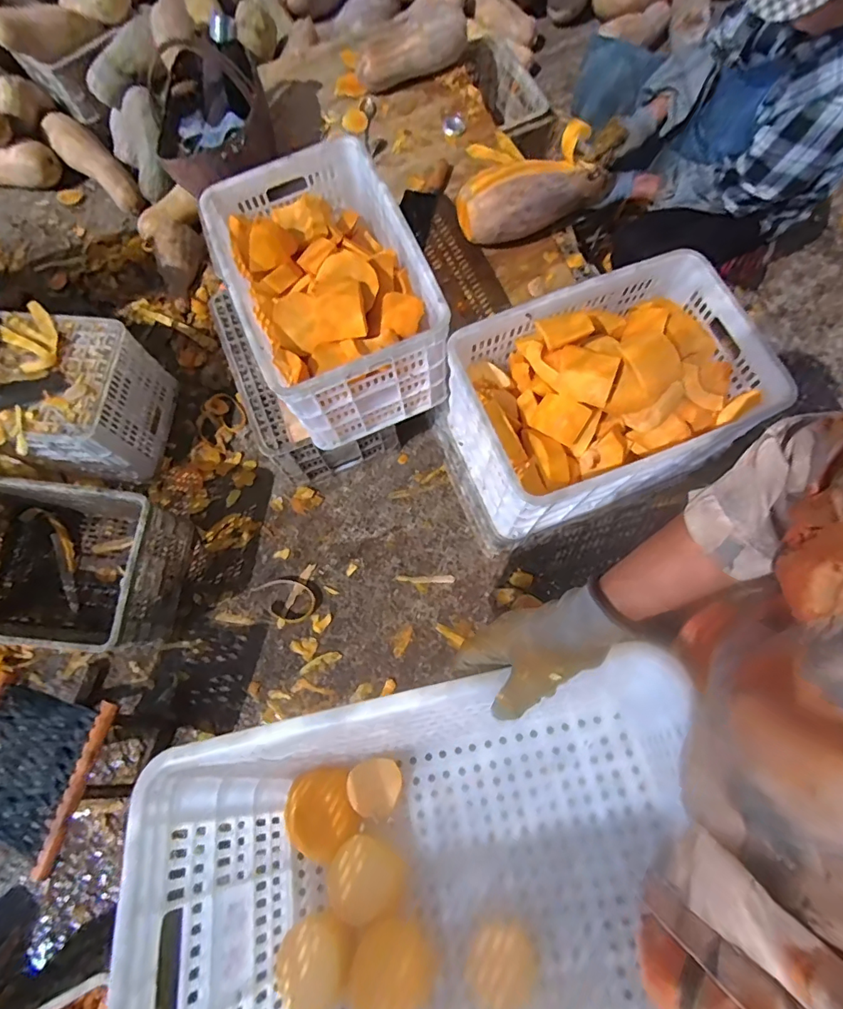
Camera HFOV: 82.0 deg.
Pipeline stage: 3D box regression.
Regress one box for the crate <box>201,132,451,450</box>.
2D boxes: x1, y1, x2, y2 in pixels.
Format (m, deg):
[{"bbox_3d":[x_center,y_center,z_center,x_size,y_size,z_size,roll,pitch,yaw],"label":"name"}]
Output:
[{"bbox_3d":[-0.196,-0.443,1.054,0.351,0.281,0.517,-25,75,-6],"label":"crate"}]

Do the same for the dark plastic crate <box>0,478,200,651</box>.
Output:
[{"bbox_3d":[-0.882,0.151,1.190,0.509,0.273,0.362,5,74,2],"label":"dark plastic crate"}]

